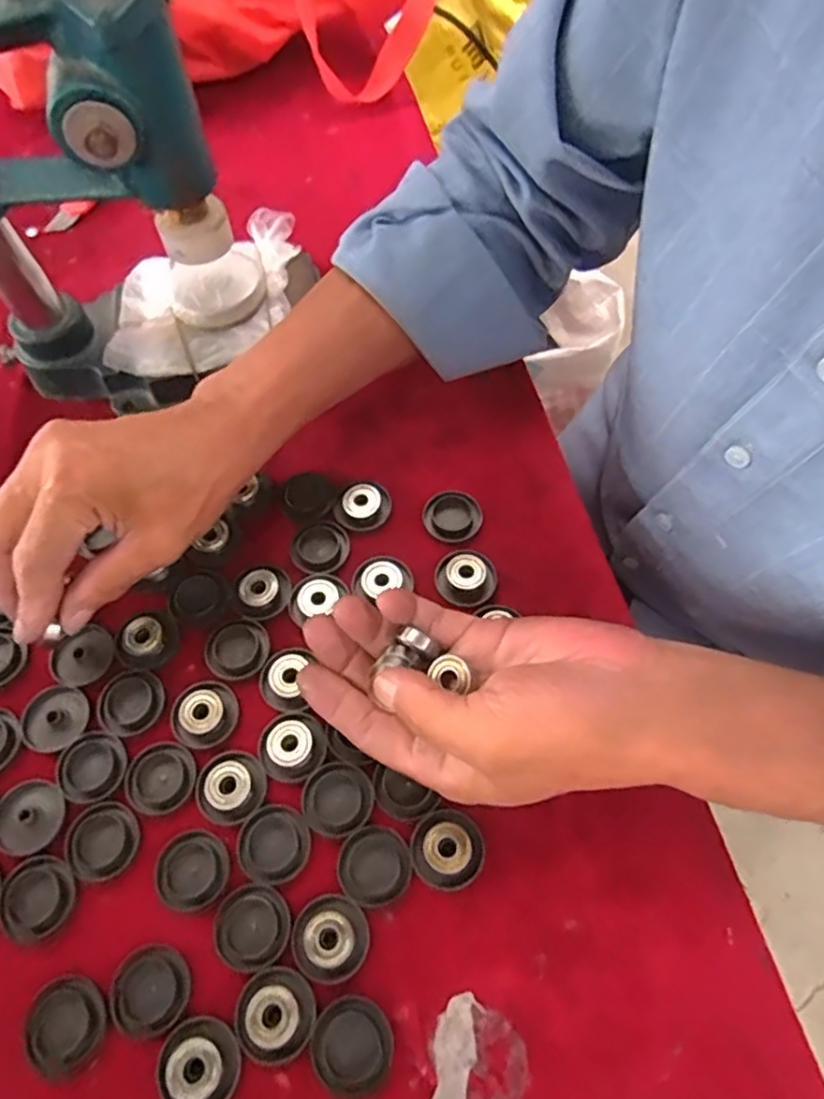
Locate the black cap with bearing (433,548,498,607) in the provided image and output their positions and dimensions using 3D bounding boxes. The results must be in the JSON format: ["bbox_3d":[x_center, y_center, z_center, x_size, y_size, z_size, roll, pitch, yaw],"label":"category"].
[{"bbox_3d":[0.029,0.016,0.371,0.029,0.019,0.034,-39,68,-17],"label":"black cap with bearing"}]

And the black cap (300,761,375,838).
[{"bbox_3d":[-0.036,0.117,0.319,0.033,0.004,0.033,-1,62,1],"label":"black cap"}]

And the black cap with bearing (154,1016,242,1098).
[{"bbox_3d":[-0.086,0.209,0.274,0.031,0.012,0.033,-1,62,1],"label":"black cap with bearing"}]

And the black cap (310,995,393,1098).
[{"bbox_3d":[-0.025,0.204,0.278,0.032,0.004,0.032,-1,62,1],"label":"black cap"}]

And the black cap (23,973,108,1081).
[{"bbox_3d":[-0.145,0.200,0.285,0.034,0.011,0.032,-1,62,1],"label":"black cap"}]

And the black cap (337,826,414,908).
[{"bbox_3d":[-0.017,0.143,0.306,0.033,0.004,0.032,-1,62,1],"label":"black cap"}]

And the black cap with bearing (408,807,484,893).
[{"bbox_3d":[0.016,0.136,0.306,0.032,0.010,0.033,-1,62,1],"label":"black cap with bearing"}]

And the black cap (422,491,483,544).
[{"bbox_3d":[0.023,-0.019,0.394,0.034,0.012,0.029,19,65,11],"label":"black cap"}]

